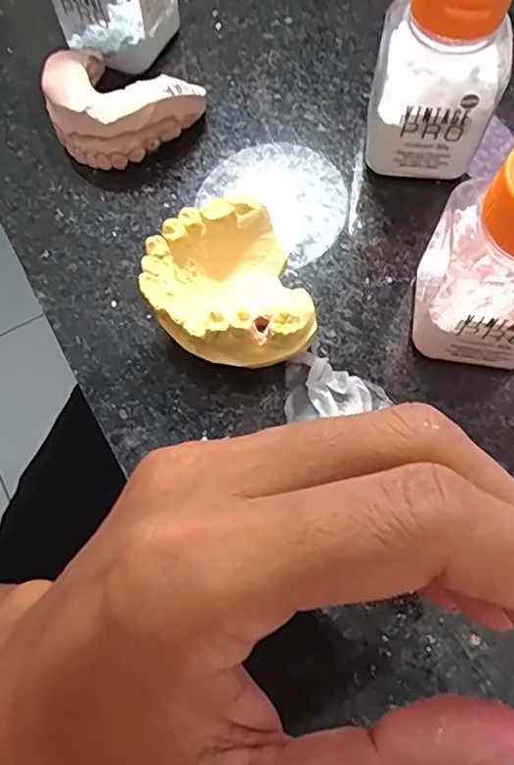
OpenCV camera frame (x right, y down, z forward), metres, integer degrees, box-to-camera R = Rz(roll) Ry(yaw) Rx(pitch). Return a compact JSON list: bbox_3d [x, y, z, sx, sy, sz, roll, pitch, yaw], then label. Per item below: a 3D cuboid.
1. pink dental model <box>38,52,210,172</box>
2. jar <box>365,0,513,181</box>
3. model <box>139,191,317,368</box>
[{"bbox_3d":[-0.057,-0.112,0.224,0.060,0.024,0.044,19,70,8],"label":"pink dental model"},{"bbox_3d":[0.064,-0.106,0.194,0.042,0.073,0.033,16,70,7],"label":"jar"},{"bbox_3d":[-0.010,-0.029,0.189,0.048,0.031,0.055,-17,69,-5],"label":"model"}]

